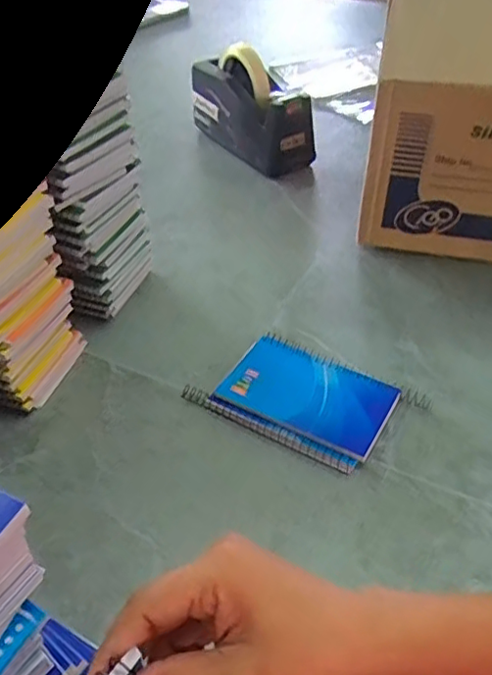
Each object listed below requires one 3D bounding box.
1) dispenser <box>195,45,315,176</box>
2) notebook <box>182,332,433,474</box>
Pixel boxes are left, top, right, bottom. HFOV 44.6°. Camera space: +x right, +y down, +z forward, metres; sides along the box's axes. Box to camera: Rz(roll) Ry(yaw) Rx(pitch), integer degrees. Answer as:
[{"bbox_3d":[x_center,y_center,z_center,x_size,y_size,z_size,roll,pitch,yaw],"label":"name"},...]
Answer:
[{"bbox_3d":[0.004,-0.314,0.822,0.077,0.130,0.202,-25,46,-22],"label":"dispenser"},{"bbox_3d":[0.049,0.049,0.487,0.156,0.016,0.097,21,47,25],"label":"notebook"}]

